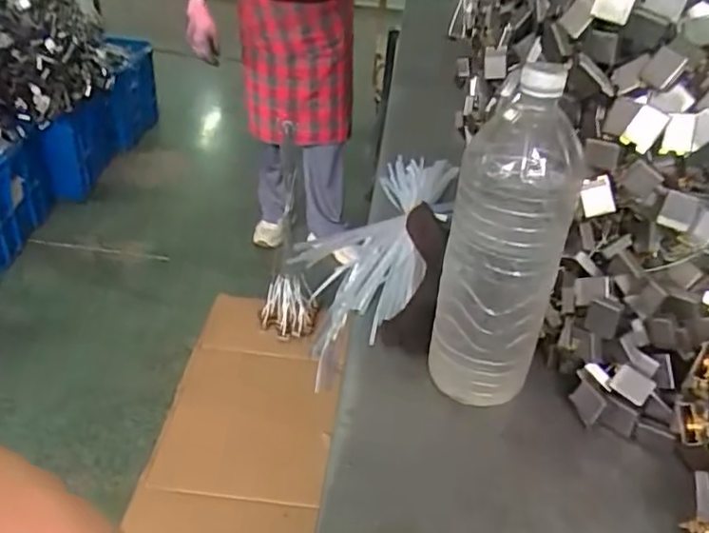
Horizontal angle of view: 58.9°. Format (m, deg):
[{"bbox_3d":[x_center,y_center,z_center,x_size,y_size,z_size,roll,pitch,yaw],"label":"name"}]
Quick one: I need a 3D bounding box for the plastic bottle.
[{"bbox_3d":[0.131,-0.013,0.559,0.097,0.311,0.093,10,37,9],"label":"plastic bottle"}]

